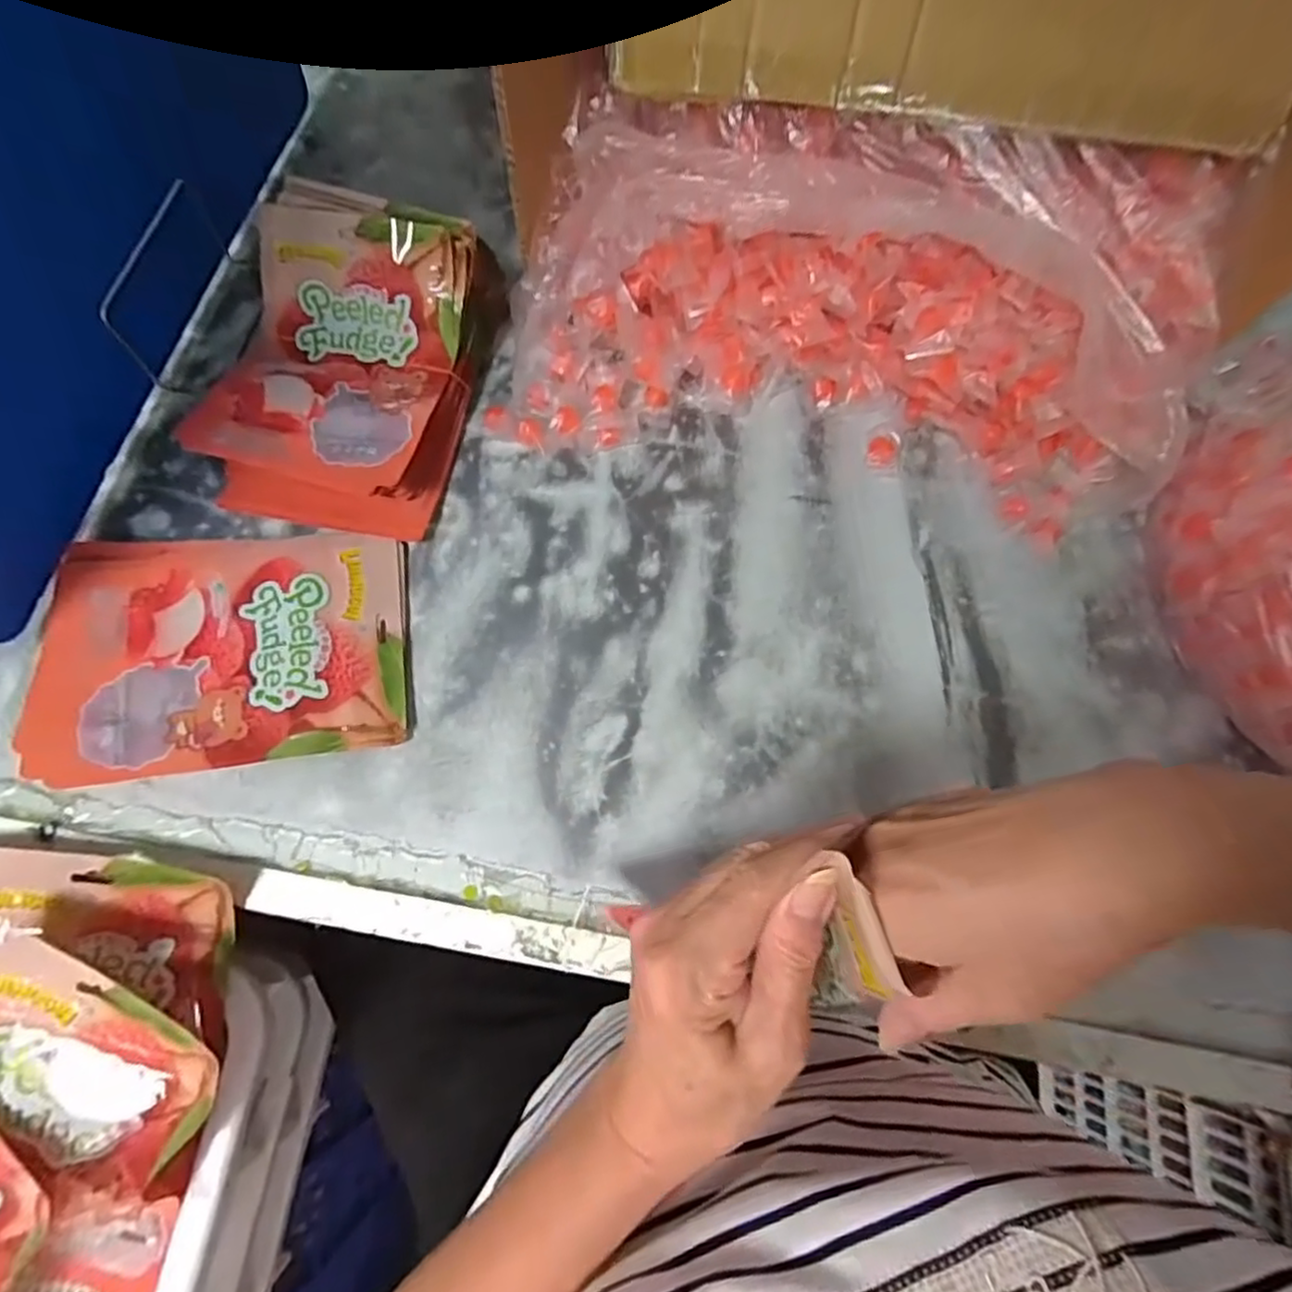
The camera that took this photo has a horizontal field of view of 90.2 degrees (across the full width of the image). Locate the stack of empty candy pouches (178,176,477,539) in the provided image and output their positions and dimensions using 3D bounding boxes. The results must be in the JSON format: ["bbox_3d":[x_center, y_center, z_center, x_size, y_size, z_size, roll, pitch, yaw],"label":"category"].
[{"bbox_3d":[-0.229,-0.213,0.485,0.176,0.088,0.237,11,70,1],"label":"stack of empty candy pouches"}]

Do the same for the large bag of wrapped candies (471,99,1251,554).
[{"bbox_3d":[0.153,-0.244,0.473,0.507,0.167,0.211,11,70,1],"label":"large bag of wrapped candies"}]

